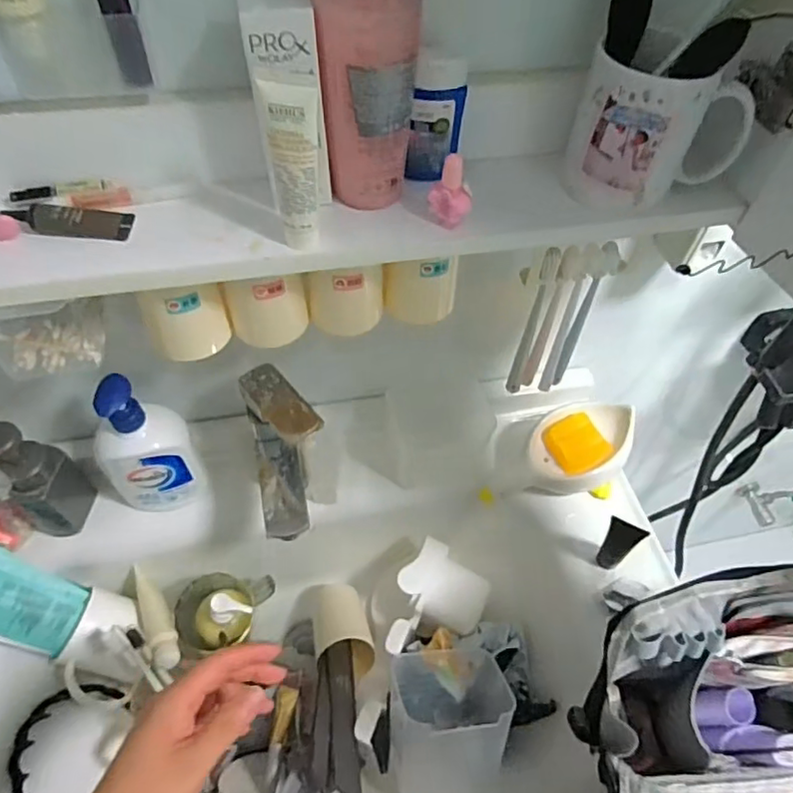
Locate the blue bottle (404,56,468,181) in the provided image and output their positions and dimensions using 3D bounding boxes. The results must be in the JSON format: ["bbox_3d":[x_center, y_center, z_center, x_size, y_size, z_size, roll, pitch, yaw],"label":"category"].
[{"bbox_3d":[0.027,-0.198,0.409,0.037,0.078,0.029,-5,44,-13],"label":"blue bottle"}]

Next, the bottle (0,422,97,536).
[{"bbox_3d":[-0.346,0.082,0.559,0.046,0.149,0.068,36,59,22],"label":"bottle"}]

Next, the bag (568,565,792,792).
[{"bbox_3d":[0.281,0.271,0.439,0.233,0.194,0.197,-4,53,-6],"label":"bag"}]

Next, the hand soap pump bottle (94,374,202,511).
[{"bbox_3d":[-0.251,0.049,0.569,0.084,0.177,0.056,-31,60,-24],"label":"hand soap pump bottle"}]

